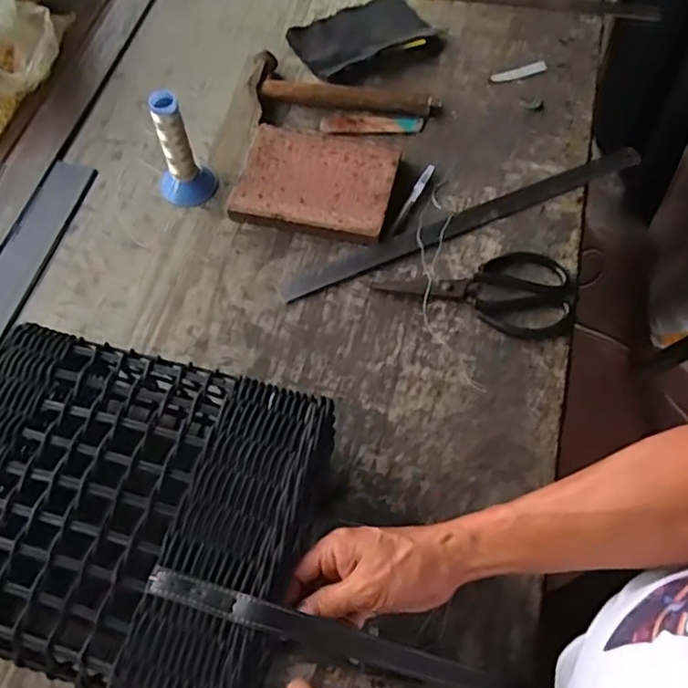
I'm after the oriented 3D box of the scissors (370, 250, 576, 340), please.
[{"bbox_3d":[0.147,-0.066,0.695,0.203,0.011,0.104,11,63,6],"label":"scissors"}]

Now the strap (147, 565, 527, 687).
[{"bbox_3d":[0.008,0.220,0.465,0.303,0.043,0.020,25,63,-16],"label":"strap"}]

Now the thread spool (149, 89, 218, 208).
[{"bbox_3d":[-0.190,-0.221,0.725,0.064,0.132,0.058,-18,64,-9],"label":"thread spool"}]

